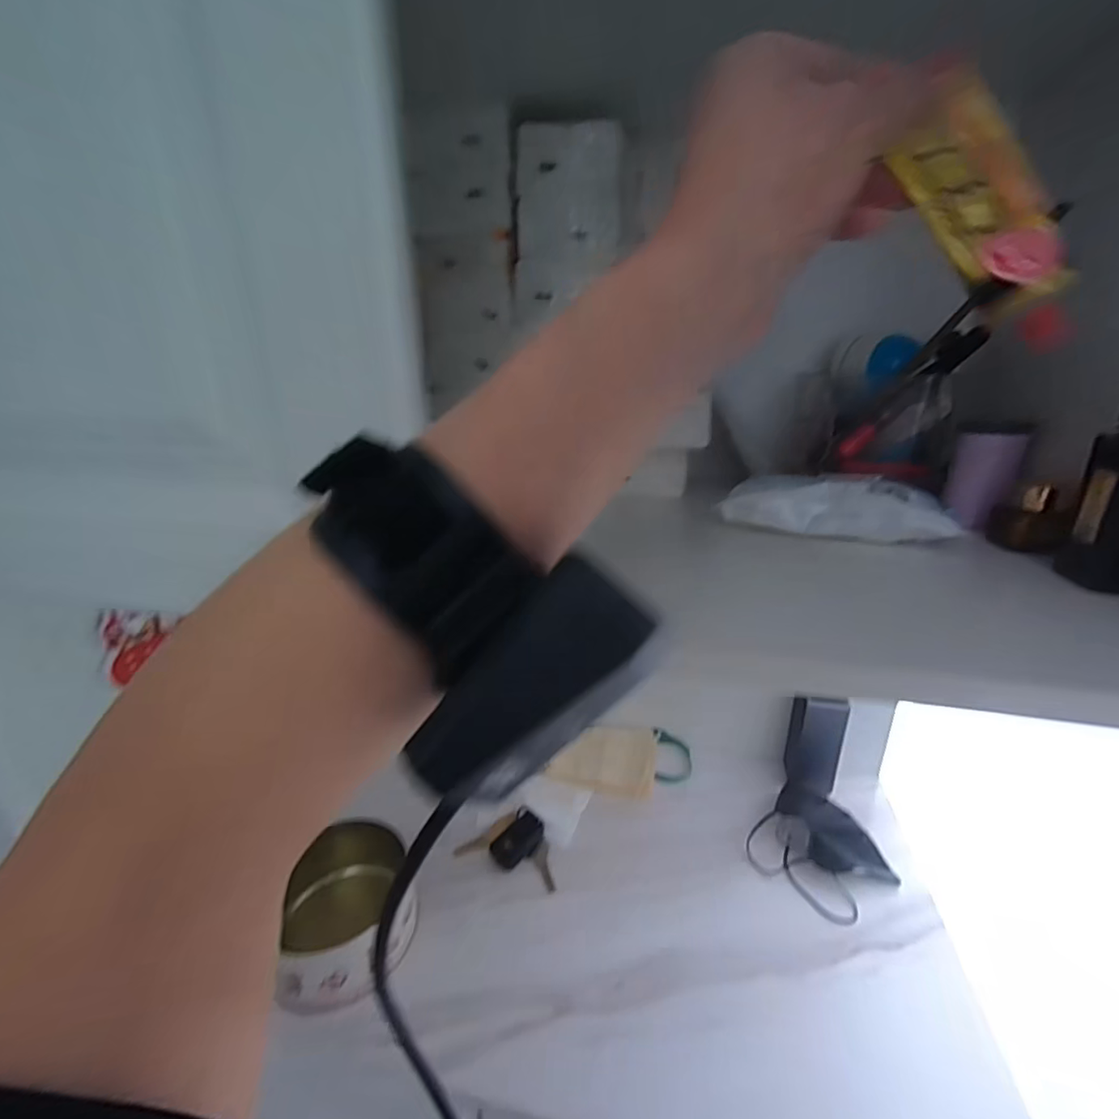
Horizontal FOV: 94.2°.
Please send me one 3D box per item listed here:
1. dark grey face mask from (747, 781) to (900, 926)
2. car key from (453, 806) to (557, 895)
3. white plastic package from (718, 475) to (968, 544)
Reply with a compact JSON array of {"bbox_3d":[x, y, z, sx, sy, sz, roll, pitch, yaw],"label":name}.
[{"bbox_3d":[0.271,0.292,0.534,0.125,0.036,0.112,-14,26,-27],"label":"dark grey face mask"},{"bbox_3d":[-0.046,0.298,0.555,0.104,0.019,0.065,8,22,22],"label":"car key"},{"bbox_3d":[0.193,-0.038,0.367,0.143,0.036,0.048,11,23,28],"label":"white plastic package"}]

